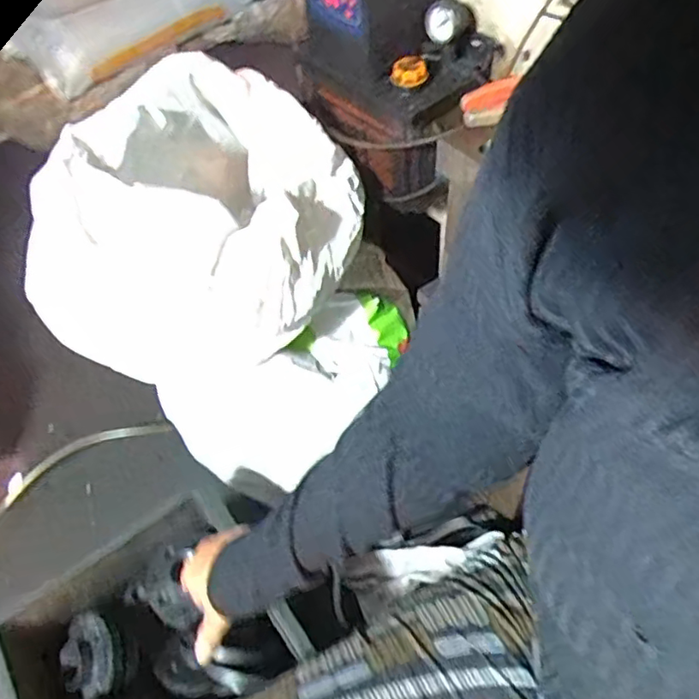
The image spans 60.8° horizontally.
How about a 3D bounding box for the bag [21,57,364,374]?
[{"bbox_3d":[-0.168,-0.176,0.666,0.286,0.196,0.340,18,55,20],"label":"bag"}]

